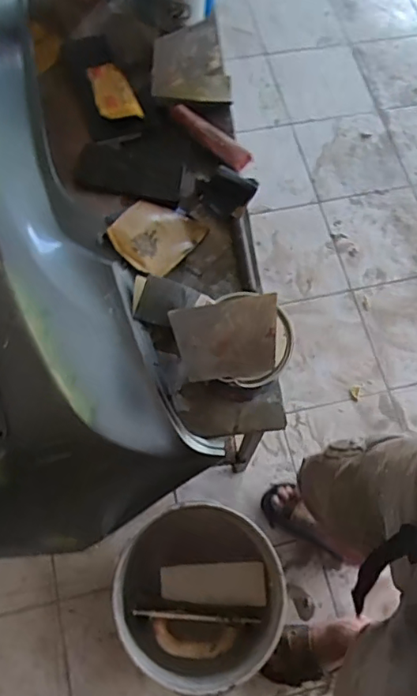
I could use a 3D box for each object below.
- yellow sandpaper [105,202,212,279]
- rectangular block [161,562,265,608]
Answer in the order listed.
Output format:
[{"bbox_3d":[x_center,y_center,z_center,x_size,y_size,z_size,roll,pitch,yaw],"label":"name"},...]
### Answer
[{"bbox_3d":[-0.082,-0.173,0.846,0.110,0.021,0.142,39,51,-7],"label":"yellow sandpaper"},{"bbox_3d":[0.009,0.439,1.027,0.193,0.010,0.074,1,69,-2],"label":"rectangular block"}]

